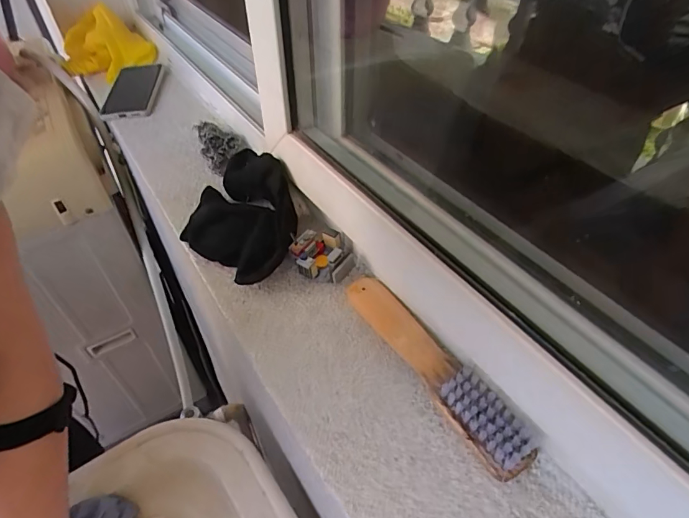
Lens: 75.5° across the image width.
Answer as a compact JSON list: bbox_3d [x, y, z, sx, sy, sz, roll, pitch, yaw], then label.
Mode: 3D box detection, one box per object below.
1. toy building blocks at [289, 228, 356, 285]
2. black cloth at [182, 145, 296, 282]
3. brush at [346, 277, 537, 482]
[{"bbox_3d":[-0.023,-0.003,0.452,0.049,0.037,0.052,-30,52,-25],"label":"toy building blocks"},{"bbox_3d":[-0.115,-0.052,0.482,0.114,0.055,0.176,-16,47,-14],"label":"black cloth"},{"bbox_3d":[0.068,0.082,0.368,0.033,0.033,0.203,-25,50,-22],"label":"brush"}]

